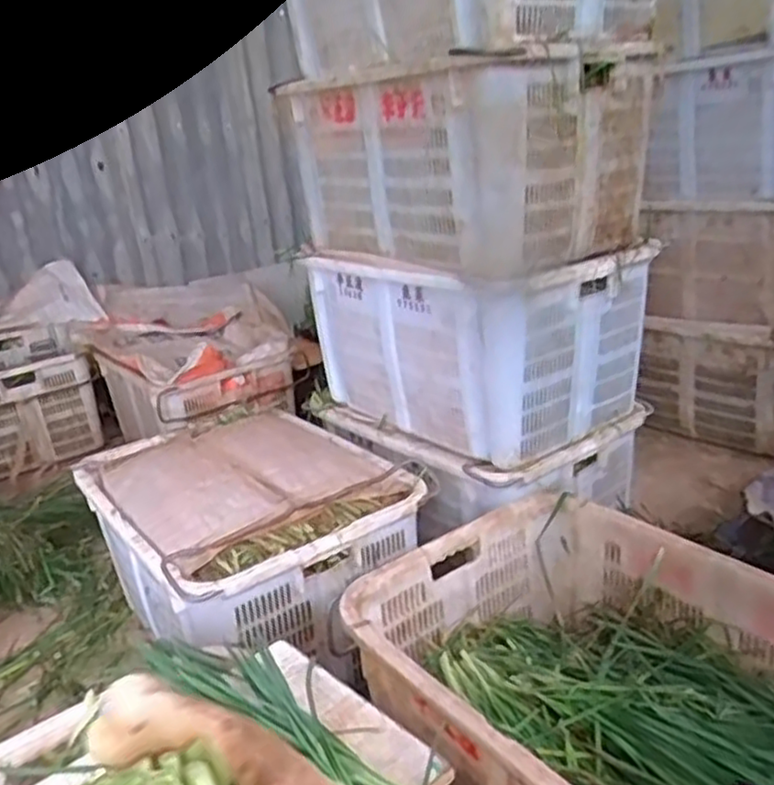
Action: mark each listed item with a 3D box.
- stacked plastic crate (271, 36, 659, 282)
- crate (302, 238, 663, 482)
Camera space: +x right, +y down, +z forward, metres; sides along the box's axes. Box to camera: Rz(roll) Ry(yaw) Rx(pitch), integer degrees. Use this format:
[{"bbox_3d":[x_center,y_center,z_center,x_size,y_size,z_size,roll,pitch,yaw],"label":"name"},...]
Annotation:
[{"bbox_3d":[0.151,-0.482,1.528,0.417,0.361,0.683,-20,24,-34],"label":"stacked plastic crate"},{"bbox_3d":[0.192,-0.133,1.645,0.457,0.376,0.657,-20,24,-34],"label":"crate"}]

